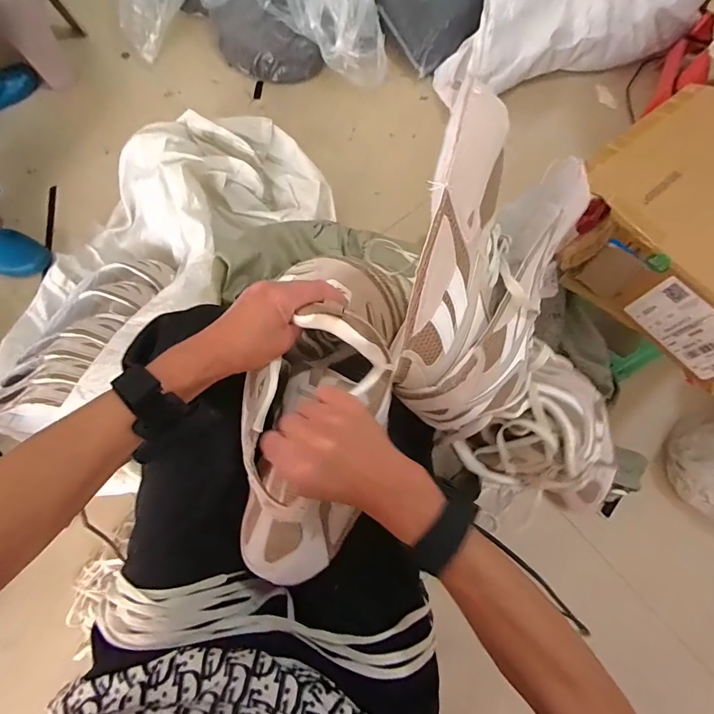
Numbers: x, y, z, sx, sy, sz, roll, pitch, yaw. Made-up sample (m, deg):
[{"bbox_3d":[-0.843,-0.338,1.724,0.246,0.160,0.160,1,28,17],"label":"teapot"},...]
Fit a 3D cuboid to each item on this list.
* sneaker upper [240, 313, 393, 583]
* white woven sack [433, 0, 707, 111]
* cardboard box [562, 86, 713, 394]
[{"bbox_3d":[-0.048,0.082,0.355,0.123,0.065,0.244,15,98,2],"label":"sneaker upper"},{"bbox_3d":[0.551,-0.965,1.057,0.781,0.210,0.374,-20,74,-8],"label":"white woven sack"},{"bbox_3d":[0.564,-0.214,0.638,0.382,0.147,0.376,-40,78,-13],"label":"cardboard box"}]

